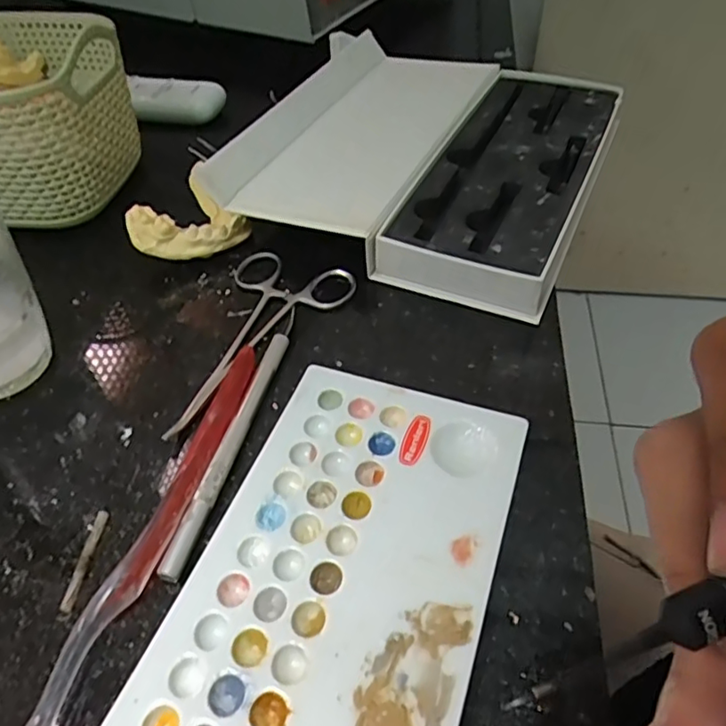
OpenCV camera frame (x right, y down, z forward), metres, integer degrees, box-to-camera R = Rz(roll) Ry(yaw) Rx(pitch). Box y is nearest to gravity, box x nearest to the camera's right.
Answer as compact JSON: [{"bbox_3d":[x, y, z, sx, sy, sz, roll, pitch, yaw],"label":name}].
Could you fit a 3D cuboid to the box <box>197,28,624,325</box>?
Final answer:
[{"bbox_3d":[0.036,-0.132,0.365,0.210,0.036,0.218,19,51,19],"label":"box"}]

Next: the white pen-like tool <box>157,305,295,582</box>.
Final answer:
[{"bbox_3d":[-0.050,0.024,0.244,0.008,0.005,0.134,10,48,11],"label":"white pen-like tool"}]

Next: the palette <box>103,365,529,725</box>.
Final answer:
[{"bbox_3d":[-0.006,0.068,0.198,0.093,0.011,0.151,15,49,15],"label":"palette"}]

